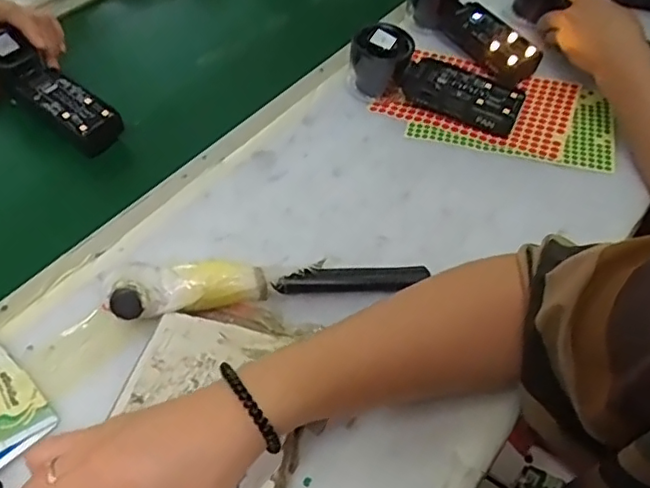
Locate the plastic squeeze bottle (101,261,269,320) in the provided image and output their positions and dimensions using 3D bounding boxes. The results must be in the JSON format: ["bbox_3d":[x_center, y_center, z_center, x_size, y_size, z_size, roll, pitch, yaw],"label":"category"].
[{"bbox_3d":[-0.093,0.030,0.406,0.103,0.027,0.038,-2,49,-17],"label":"plastic squeeze bottle"}]

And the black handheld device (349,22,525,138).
[{"bbox_3d":[0.099,-0.147,0.552,0.162,0.056,0.055,25,54,5],"label":"black handheld device"}]

